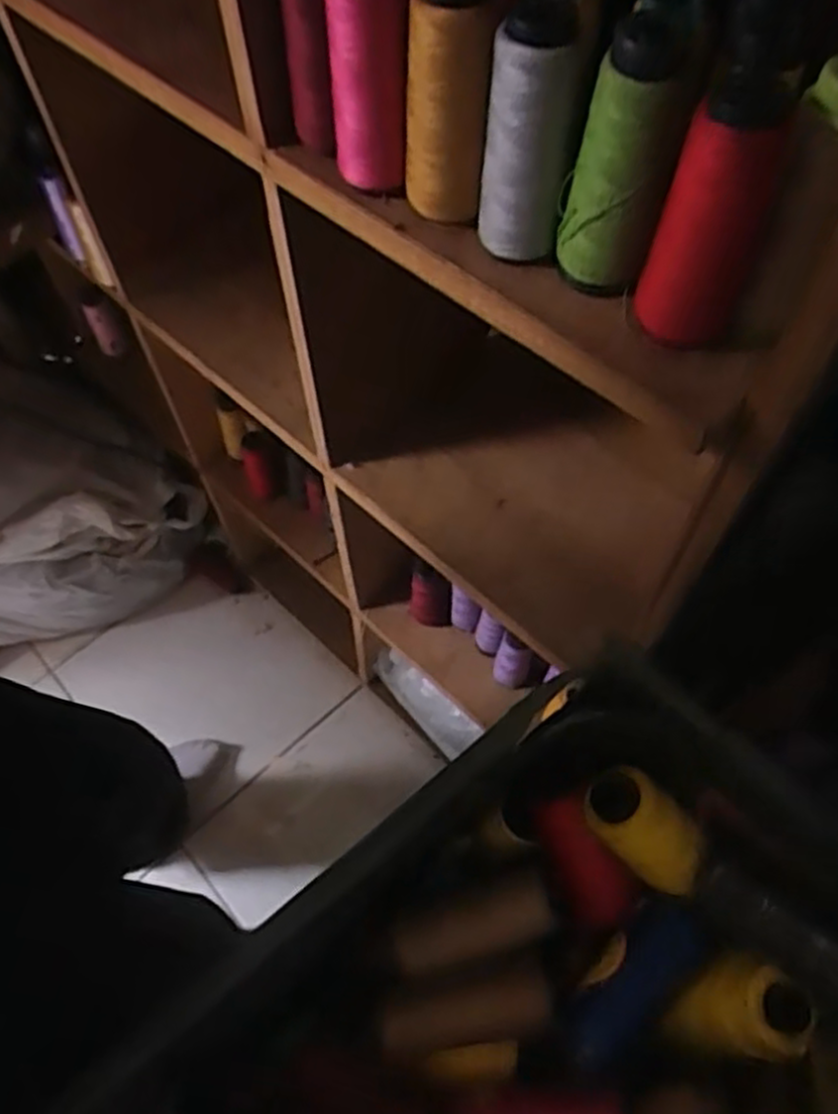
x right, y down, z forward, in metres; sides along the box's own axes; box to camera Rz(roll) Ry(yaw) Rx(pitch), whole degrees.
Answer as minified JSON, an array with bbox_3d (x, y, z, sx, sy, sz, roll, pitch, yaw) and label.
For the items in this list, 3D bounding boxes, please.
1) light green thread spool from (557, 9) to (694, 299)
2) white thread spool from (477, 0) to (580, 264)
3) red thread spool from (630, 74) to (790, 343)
[{"bbox_3d":[0.090,-0.177,0.345,0.042,0.110,0.035,10,61,7],"label":"light green thread spool"},{"bbox_3d":[0.049,-0.196,0.360,0.039,0.108,0.037,4,60,3],"label":"white thread spool"},{"bbox_3d":[0.128,-0.148,0.335,0.045,0.105,0.045,19,62,12],"label":"red thread spool"}]

